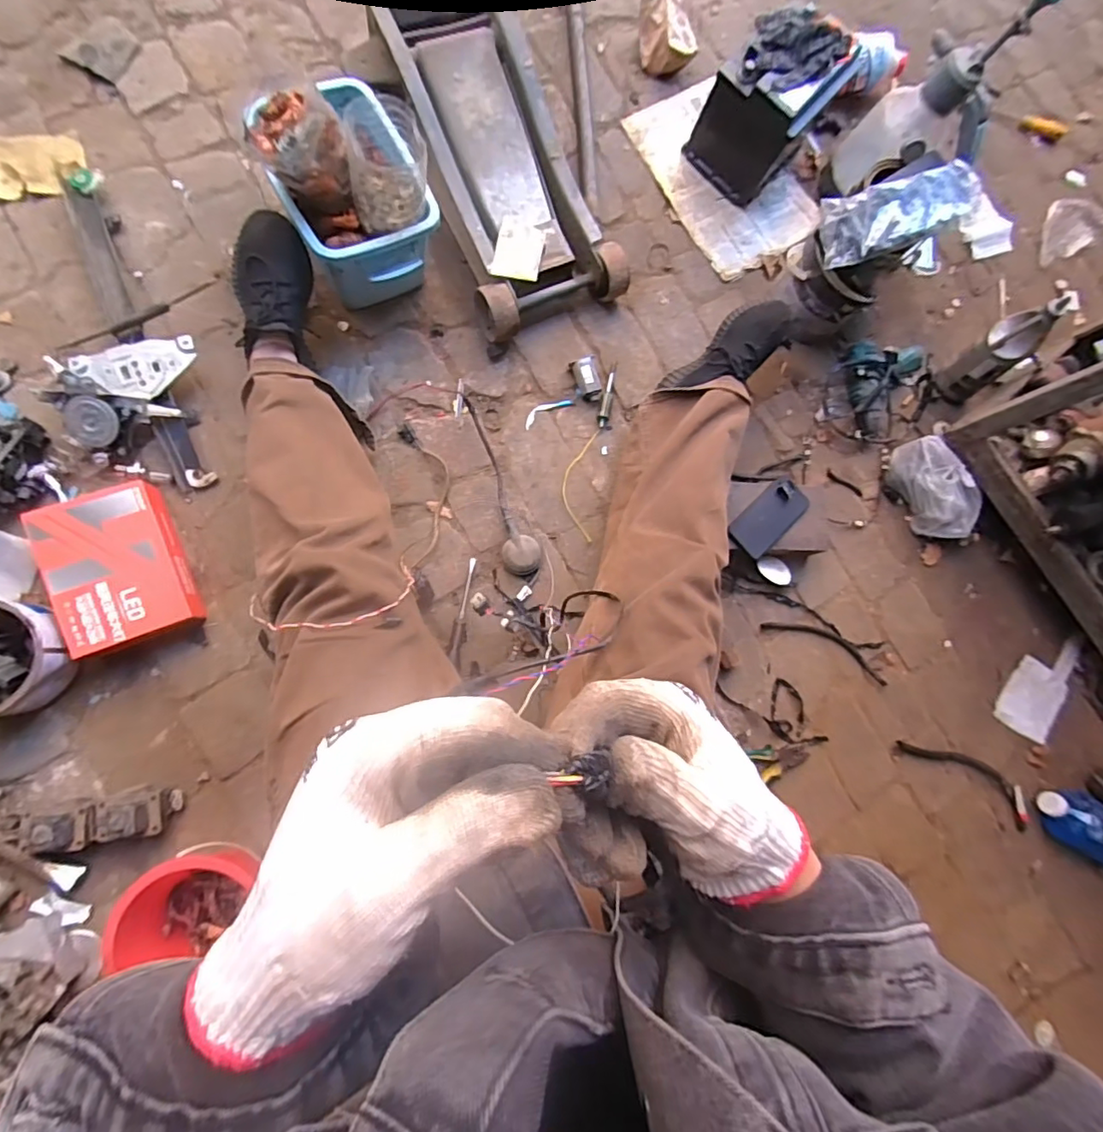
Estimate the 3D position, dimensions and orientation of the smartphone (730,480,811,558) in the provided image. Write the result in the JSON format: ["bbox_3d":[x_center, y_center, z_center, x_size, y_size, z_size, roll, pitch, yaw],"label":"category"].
[{"bbox_3d":[0.368,-0.080,0.936,0.144,0.015,0.078,-44,93,-12],"label":"smartphone"}]

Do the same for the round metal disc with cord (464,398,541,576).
[{"bbox_3d":[-0.077,-0.135,0.908,0.065,0.036,0.308,-13,87,-11],"label":"round metal disc with cord"}]

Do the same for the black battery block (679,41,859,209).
[{"bbox_3d":[0.369,-0.793,0.967,0.162,0.188,0.188,41,79,-4],"label":"black battery block"}]

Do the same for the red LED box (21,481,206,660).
[{"bbox_3d":[-0.609,0.000,0.774,0.158,0.058,0.218,-20,88,-13],"label":"red LED box"}]

